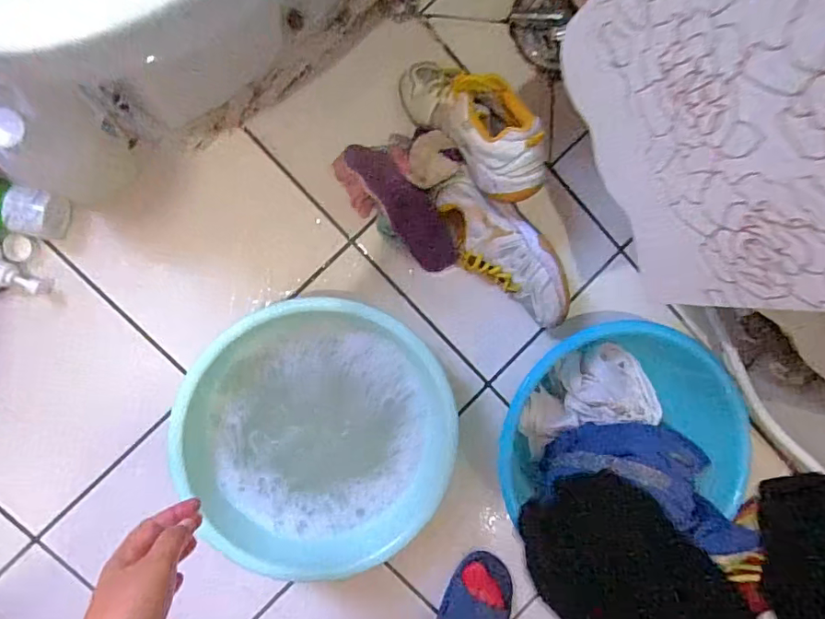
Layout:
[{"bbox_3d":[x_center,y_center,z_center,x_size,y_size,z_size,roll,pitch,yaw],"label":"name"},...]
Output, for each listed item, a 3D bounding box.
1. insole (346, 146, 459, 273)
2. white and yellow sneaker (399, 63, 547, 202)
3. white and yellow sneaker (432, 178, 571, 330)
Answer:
[{"bbox_3d":[-0.008,-0.146,0.753,0.066,0.025,0.220,-42,111,-4],"label":"insole"},{"bbox_3d":[0.078,-0.257,0.691,0.099,0.089,0.267,-38,66,-5],"label":"white and yellow sneaker"},{"bbox_3d":[0.127,-0.081,0.756,0.091,0.110,0.255,-42,98,-4],"label":"white and yellow sneaker"}]

